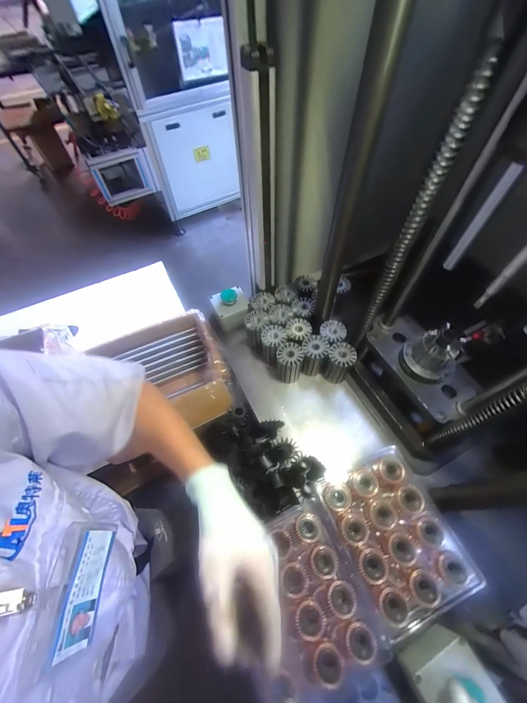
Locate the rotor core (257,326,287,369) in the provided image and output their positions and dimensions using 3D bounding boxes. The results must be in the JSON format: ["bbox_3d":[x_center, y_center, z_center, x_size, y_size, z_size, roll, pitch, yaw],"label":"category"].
[{"bbox_3d":[0.021,-0.010,0.593,0.054,0.082,0.050,-24,60,-12],"label":"rotor core"}]

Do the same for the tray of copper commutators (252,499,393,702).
[{"bbox_3d":[0.048,0.339,0.379,0.166,0.046,0.195,-20,59,-10],"label":"tray of copper commutators"}]

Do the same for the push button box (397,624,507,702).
[{"bbox_3d":[0.228,0.407,0.338,0.081,0.063,0.076,-24,60,-13],"label":"push button box"}]

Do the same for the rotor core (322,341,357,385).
[{"bbox_3d":[0.154,0.026,0.565,0.051,0.084,0.052,-1,58,2],"label":"rotor core"}]

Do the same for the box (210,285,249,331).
[{"bbox_3d":[-0.078,-0.103,0.649,0.079,0.075,0.074,-21,59,-11],"label":"box"}]

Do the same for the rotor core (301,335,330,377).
[{"bbox_3d":[0.105,0.013,0.580,0.049,0.086,0.058,15,59,11],"label":"rotor core"}]

